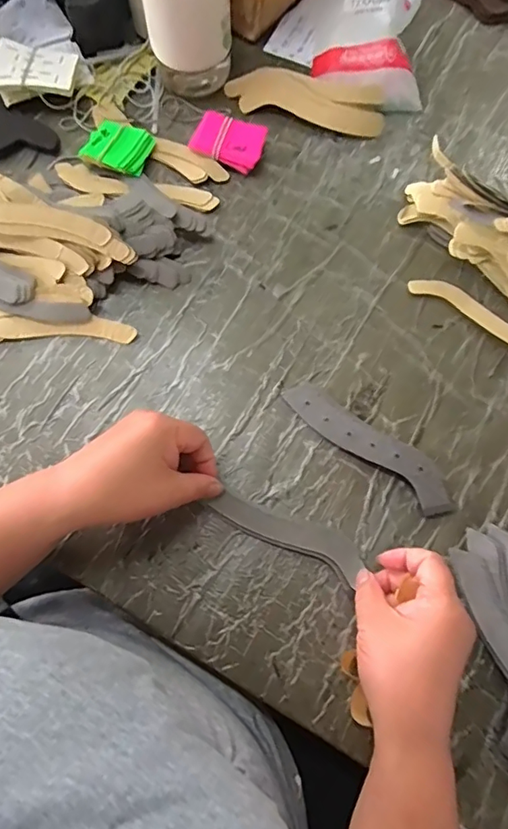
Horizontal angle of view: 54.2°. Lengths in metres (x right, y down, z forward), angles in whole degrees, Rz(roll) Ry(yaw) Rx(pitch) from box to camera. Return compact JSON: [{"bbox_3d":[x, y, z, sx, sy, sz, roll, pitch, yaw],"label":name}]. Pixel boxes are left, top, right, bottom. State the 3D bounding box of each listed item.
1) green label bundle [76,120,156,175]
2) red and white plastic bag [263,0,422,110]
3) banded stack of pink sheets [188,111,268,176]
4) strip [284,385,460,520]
[{"bbox_3d":[-0.137,-0.267,0.498,0.062,0.016,0.060,15,74,4],"label":"green label bundle"},{"bbox_3d":[0.106,-0.415,0.534,0.175,0.042,0.149,16,74,4],"label":"red and white plastic bag"},{"bbox_3d":[-0.026,-0.276,0.503,0.071,0.019,0.047,19,75,5],"label":"banded stack of pink sheets"},{"bbox_3d":[0.097,0.024,0.419,0.160,0.011,0.037,39,77,10],"label":"strip"}]

